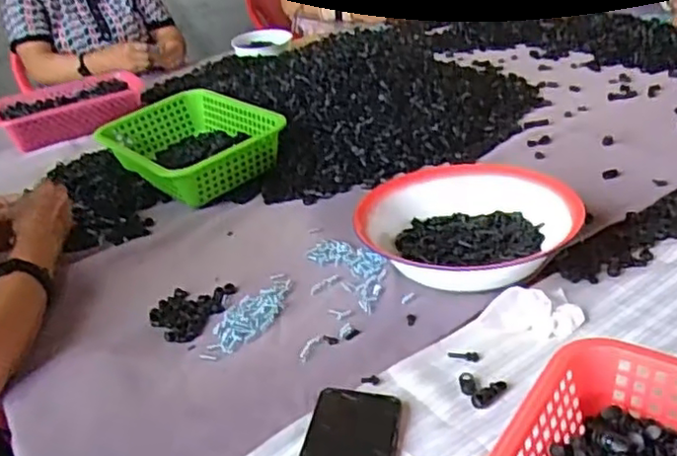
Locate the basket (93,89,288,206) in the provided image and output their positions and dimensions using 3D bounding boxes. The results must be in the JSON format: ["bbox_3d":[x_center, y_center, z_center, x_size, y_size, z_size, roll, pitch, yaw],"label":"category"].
[{"bbox_3d":[-0.240,-0.138,1.088,0.239,0.085,0.288,-24,34,-27],"label":"basket"}]

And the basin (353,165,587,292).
[{"bbox_3d":[0.166,-0.014,0.799,0.245,0.061,0.220,10,34,27],"label":"basin"}]

